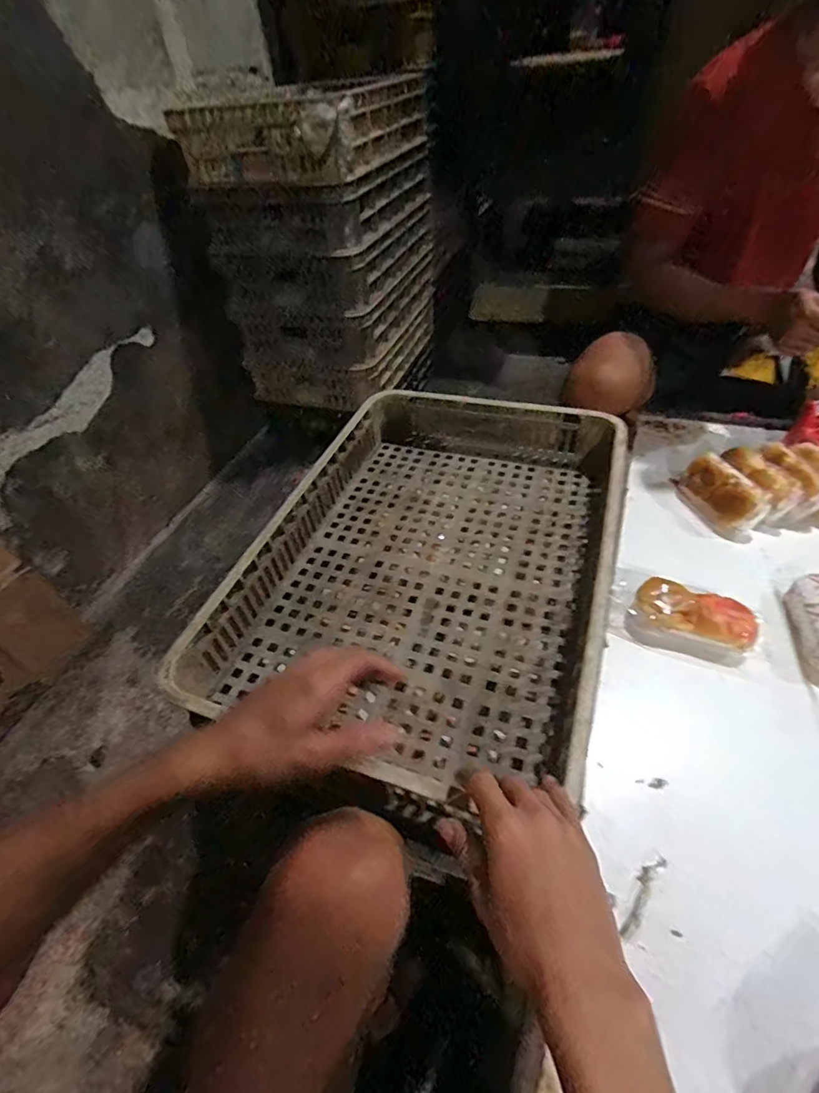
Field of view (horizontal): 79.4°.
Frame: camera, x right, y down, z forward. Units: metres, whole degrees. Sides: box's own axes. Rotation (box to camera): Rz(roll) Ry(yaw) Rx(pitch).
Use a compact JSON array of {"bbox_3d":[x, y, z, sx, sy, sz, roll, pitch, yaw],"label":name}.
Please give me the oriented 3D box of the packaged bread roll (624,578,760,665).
[{"bbox_3d":[0.358,0.094,0.631,0.144,0.046,0.082,11,48,17],"label":"packaged bread roll"}]

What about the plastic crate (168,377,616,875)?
[{"bbox_3d":[0.038,0.000,0.644,0.405,0.097,0.596,11,48,17],"label":"plastic crate"}]

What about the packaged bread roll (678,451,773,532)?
[{"bbox_3d":[0.501,-0.089,0.790,0.050,0.082,0.148,3,40,-24],"label":"packaged bread roll"}]

